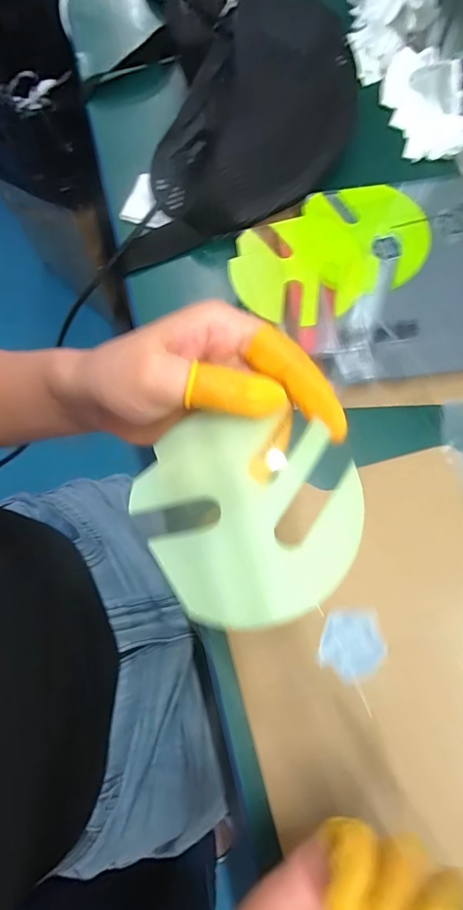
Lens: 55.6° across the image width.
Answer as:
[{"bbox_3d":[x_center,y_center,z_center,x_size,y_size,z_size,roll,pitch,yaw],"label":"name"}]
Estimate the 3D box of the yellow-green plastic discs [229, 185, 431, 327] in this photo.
[{"bbox_3d":[0.074,-0.150,0.324,0.148,0.004,0.091,-26,75,-5],"label":"yellow-green plastic discs"}]

